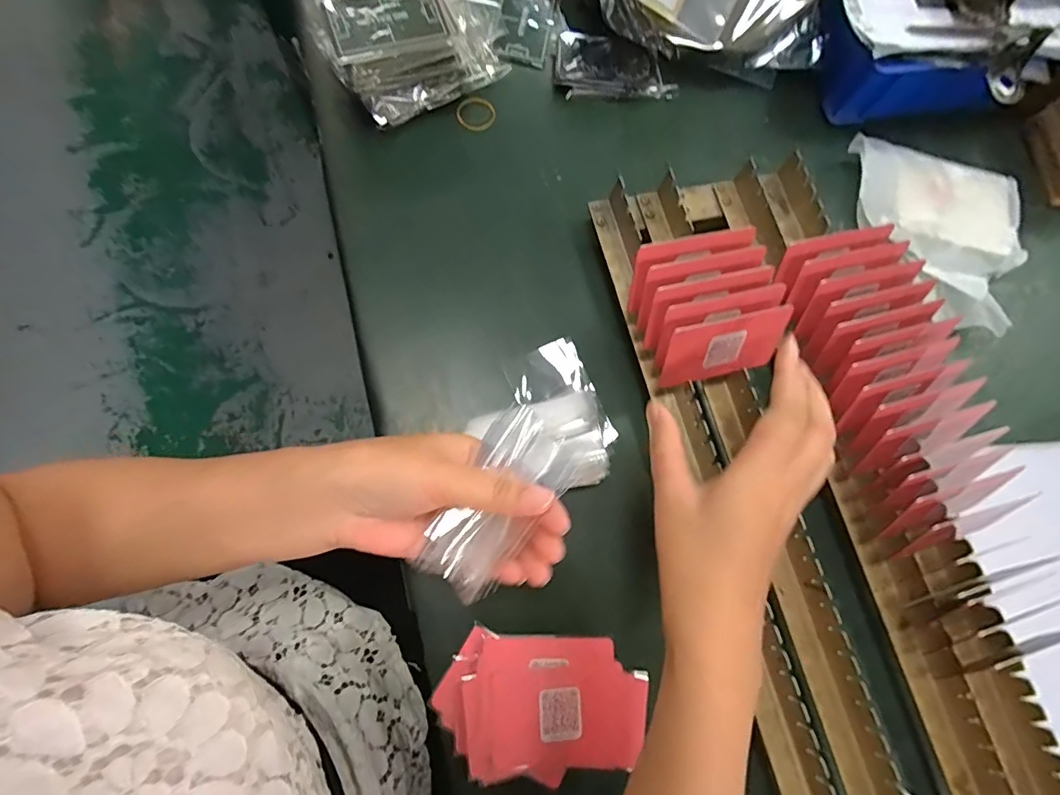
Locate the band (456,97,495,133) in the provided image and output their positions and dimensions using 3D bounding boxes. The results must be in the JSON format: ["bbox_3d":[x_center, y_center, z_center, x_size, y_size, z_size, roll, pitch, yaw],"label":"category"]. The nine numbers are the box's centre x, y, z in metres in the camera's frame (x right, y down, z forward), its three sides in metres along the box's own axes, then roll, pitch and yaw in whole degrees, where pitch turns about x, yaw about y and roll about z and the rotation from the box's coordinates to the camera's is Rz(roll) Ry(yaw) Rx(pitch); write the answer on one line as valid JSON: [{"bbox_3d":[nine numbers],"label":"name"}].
[{"bbox_3d":[-0.046,-0.243,0.432,0.032,0.004,0.032,1,76,-6],"label":"band"}]

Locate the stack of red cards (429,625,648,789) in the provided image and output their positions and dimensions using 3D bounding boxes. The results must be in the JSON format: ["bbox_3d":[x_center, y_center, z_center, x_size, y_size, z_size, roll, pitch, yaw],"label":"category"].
[{"bbox_3d":[0.009,0.198,0.321,0.132,0.019,0.082,6,76,-5],"label":"stack of red cards"}]

